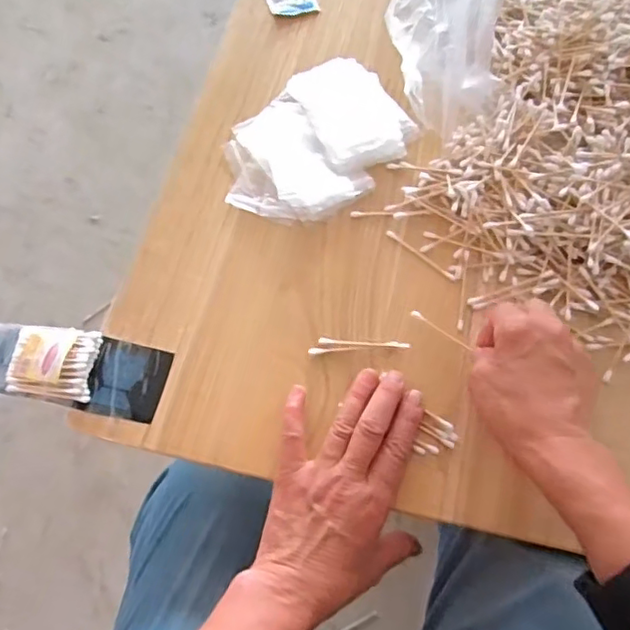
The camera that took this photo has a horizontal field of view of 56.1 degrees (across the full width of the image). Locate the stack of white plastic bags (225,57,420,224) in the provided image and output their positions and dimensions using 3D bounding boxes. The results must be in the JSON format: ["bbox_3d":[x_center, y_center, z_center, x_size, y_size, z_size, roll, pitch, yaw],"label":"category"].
[{"bbox_3d":[0.004,-0.165,0.553,0.136,0.019,0.190,37,73,16],"label":"stack of white plastic bags"}]

